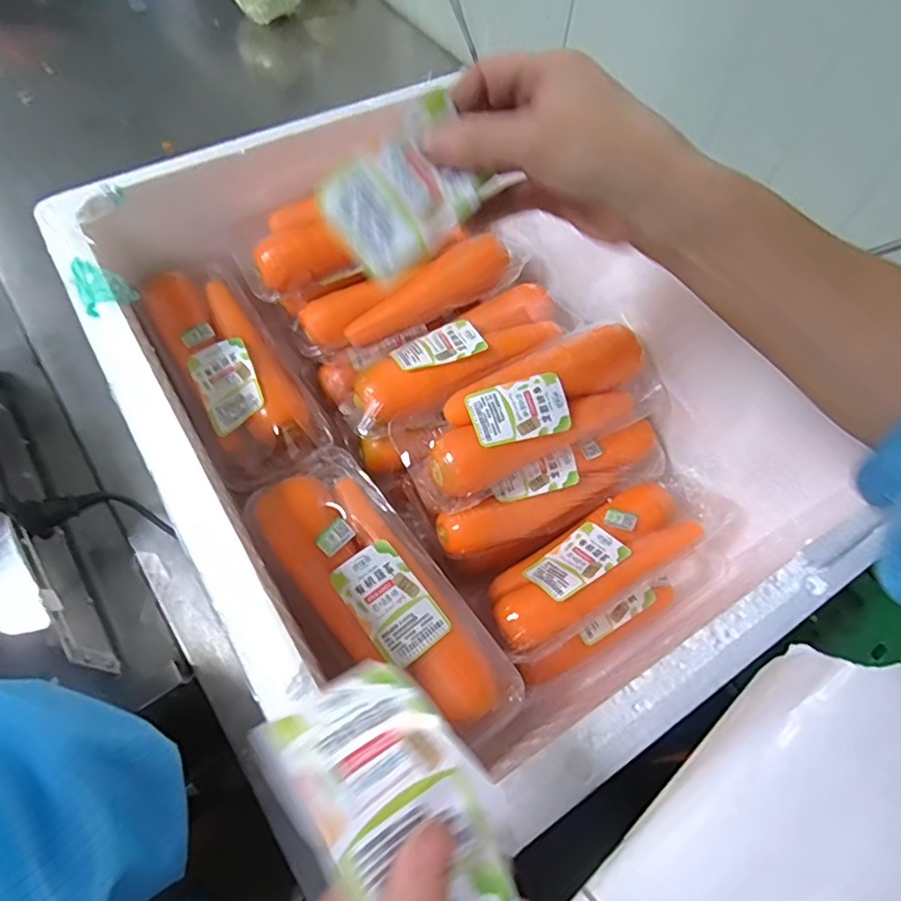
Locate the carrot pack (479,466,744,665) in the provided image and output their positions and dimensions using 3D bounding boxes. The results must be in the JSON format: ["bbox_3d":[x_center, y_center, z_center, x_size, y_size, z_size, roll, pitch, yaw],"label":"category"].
[{"bbox_3d":[0.134,0.087,0.487,0.231,0.051,0.073,-29,67,-17],"label":"carrot pack"}]

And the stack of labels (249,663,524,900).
[{"bbox_3d":[-0.008,0.136,0.201,0.057,0.020,0.127,-35,88,-19],"label":"stack of labels"}]

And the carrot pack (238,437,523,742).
[{"bbox_3d":[-0.052,0.102,0.412,0.095,0.050,0.227,-35,81,-20],"label":"carrot pack"}]

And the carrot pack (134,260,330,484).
[{"bbox_3d":[-0.189,-0.075,0.497,0.090,0.050,0.217,-28,67,-17],"label":"carrot pack"}]

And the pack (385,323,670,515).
[{"bbox_3d":[0.069,-0.042,0.485,0.238,0.067,0.092,-27,66,-16],"label":"pack"}]

